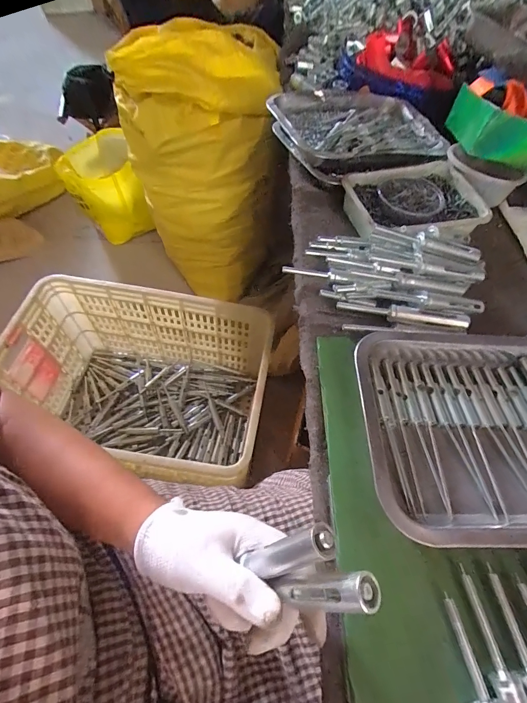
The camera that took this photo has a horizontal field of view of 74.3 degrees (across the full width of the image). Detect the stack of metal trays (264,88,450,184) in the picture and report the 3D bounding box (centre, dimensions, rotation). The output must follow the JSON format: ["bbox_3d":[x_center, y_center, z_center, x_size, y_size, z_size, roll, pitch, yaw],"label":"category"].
[{"bbox_3d":[0.147,-0.349,0.544,0.257,0.043,0.194,-12,61,-11],"label":"stack of metal trays"}]

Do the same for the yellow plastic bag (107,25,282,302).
[{"bbox_3d":[-0.119,-0.406,0.881,0.347,0.569,0.237,-19,62,-15],"label":"yellow plastic bag"}]

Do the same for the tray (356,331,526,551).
[{"bbox_3d":[0.221,0.066,0.318,0.270,0.040,0.196,1,59,-3],"label":"tray"}]

